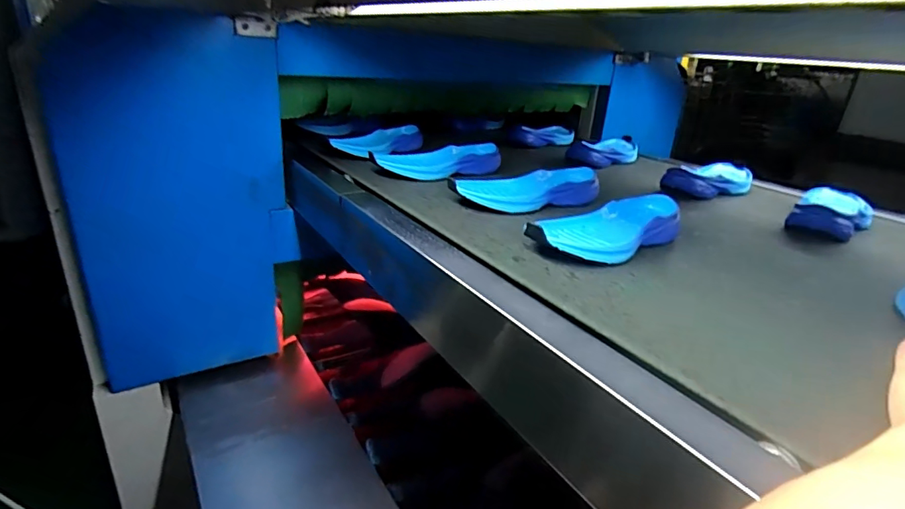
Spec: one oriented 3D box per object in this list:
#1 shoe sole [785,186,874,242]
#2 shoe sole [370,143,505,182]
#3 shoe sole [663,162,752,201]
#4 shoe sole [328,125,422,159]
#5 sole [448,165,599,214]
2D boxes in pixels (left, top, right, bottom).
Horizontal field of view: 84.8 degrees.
[{"bbox_3d":[0.553,-0.066,0.716,0.096,0.040,0.213,23,29,34],"label":"shoe sole"},{"bbox_3d":[-0.018,-0.154,0.832,0.227,0.035,0.074,-10,28,-31],"label":"shoe sole"},{"bbox_3d":[0.451,-0.130,0.851,0.224,0.043,0.089,-16,31,-39],"label":"shoe sole"},{"bbox_3d":[-0.135,-0.212,0.938,0.073,0.036,0.196,18,27,27],"label":"shoe sole"},{"bbox_3d":[0.105,-0.094,0.707,0.223,0.038,0.066,-7,27,-25],"label":"sole"}]

